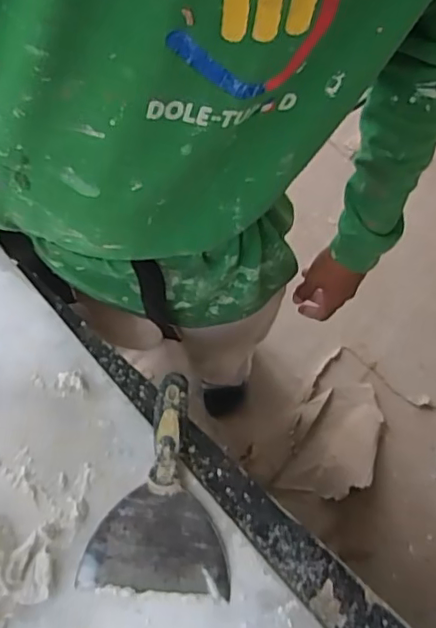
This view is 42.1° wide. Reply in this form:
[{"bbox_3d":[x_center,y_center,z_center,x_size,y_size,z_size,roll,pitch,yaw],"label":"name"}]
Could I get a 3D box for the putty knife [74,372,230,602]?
[{"bbox_3d":[-0.054,0.165,0.554,0.137,0.025,0.201,5,78,1],"label":"putty knife"}]

